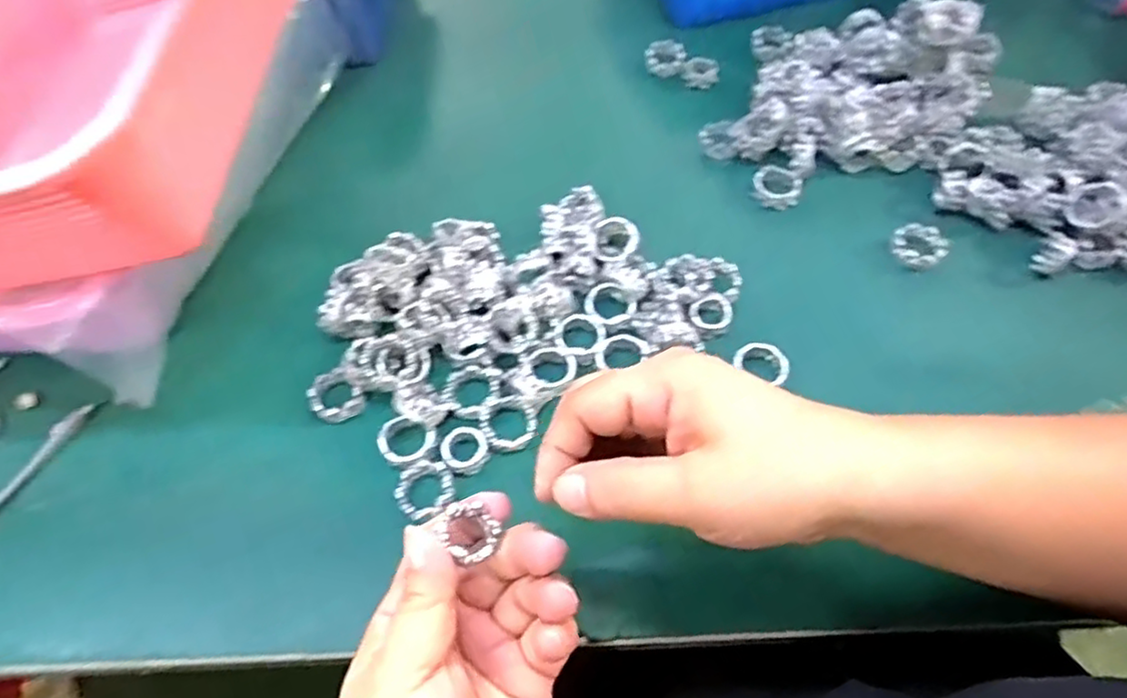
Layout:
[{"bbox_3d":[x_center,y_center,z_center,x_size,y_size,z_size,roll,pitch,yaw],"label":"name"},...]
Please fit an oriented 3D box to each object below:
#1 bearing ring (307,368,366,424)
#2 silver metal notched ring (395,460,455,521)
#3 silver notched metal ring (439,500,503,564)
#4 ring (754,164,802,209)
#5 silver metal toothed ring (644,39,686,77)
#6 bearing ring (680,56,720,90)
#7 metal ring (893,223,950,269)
[{"bbox_3d":[-0.123,0.024,0.362,0.028,0.010,0.030,-1,58,2],"label":"bearing ring"},{"bbox_3d":[-0.068,0.070,0.330,0.027,0.005,0.030,-21,54,-10],"label":"silver metal notched ring"},{"bbox_3d":[-0.036,0.067,0.250,0.021,0.005,0.021,16,42,-15],"label":"silver notched metal ring"},{"bbox_3d":[0.136,-0.104,0.430,0.028,0.011,0.028,-1,58,2],"label":"ring"},{"bbox_3d":[0.076,-0.218,0.504,0.030,0.008,0.030,-1,58,2],"label":"silver metal toothed ring"},{"bbox_3d":[0.101,-0.203,0.493,0.027,0.012,0.020,6,59,7],"label":"bearing ring"},{"bbox_3d":[0.211,-0.062,0.398,0.028,0.010,0.029,-1,58,2],"label":"metal ring"}]

